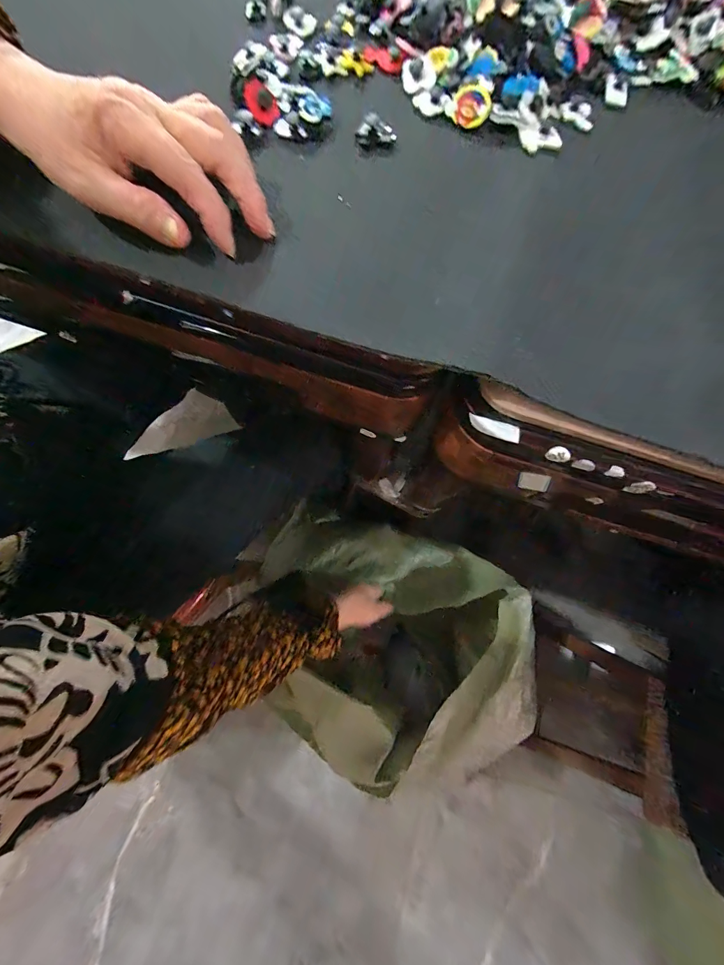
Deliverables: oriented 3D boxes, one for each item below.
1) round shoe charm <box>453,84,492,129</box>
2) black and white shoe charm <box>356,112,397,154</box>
[{"bbox_3d":[0.082,-0.281,0.265,0.027,0.010,0.029,16,76,3],"label":"round shoe charm"},{"bbox_3d":[0.011,-0.256,0.262,0.027,0.006,0.031,23,77,5],"label":"black and white shoe charm"}]

